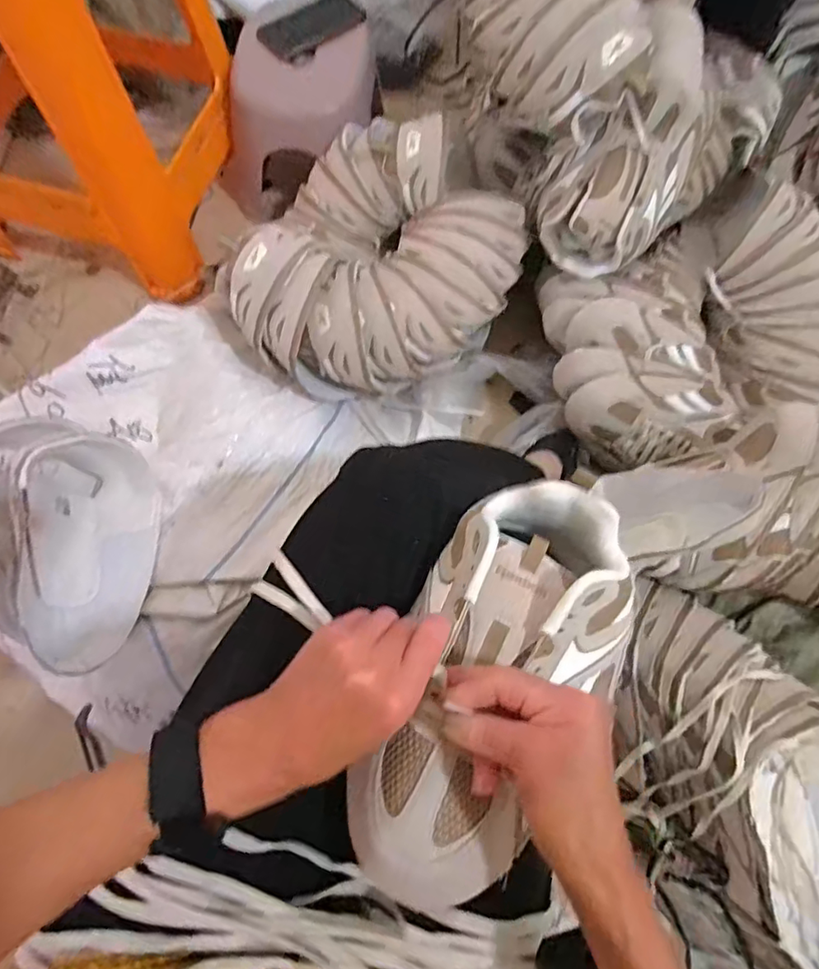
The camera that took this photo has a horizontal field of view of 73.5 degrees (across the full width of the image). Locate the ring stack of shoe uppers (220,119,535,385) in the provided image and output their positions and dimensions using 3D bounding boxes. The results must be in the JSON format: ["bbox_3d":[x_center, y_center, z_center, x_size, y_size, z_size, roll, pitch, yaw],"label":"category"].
[{"bbox_3d":[-0.025,-0.293,0.719,0.316,0.131,0.346,13,70,3],"label":"ring stack of shoe uppers"}]

